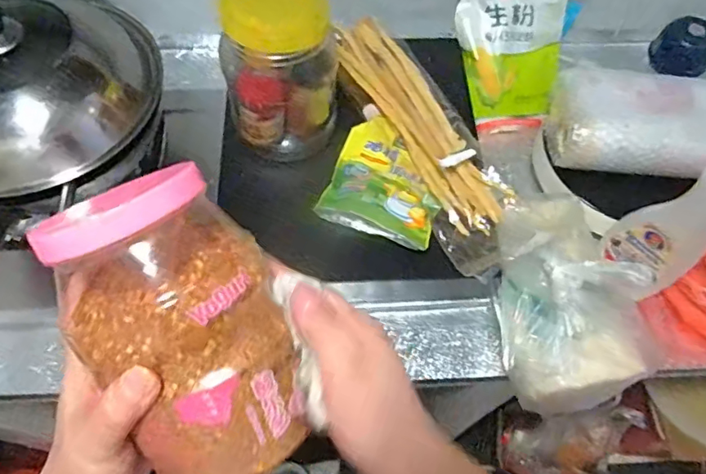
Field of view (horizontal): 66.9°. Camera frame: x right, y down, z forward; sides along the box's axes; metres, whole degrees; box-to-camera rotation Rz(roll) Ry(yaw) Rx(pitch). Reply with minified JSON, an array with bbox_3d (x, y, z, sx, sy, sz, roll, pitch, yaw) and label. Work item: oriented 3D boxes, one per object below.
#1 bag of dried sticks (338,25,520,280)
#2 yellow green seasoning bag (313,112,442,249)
[{"bbox_3d":[0.096,-0.137,0.687,0.117,0.028,0.399,-22,65,-13],"label":"bag of dried sticks"},{"bbox_3d":[0.045,-0.075,0.672,0.137,0.038,0.161,17,63,7],"label":"yellow green seasoning bag"}]

